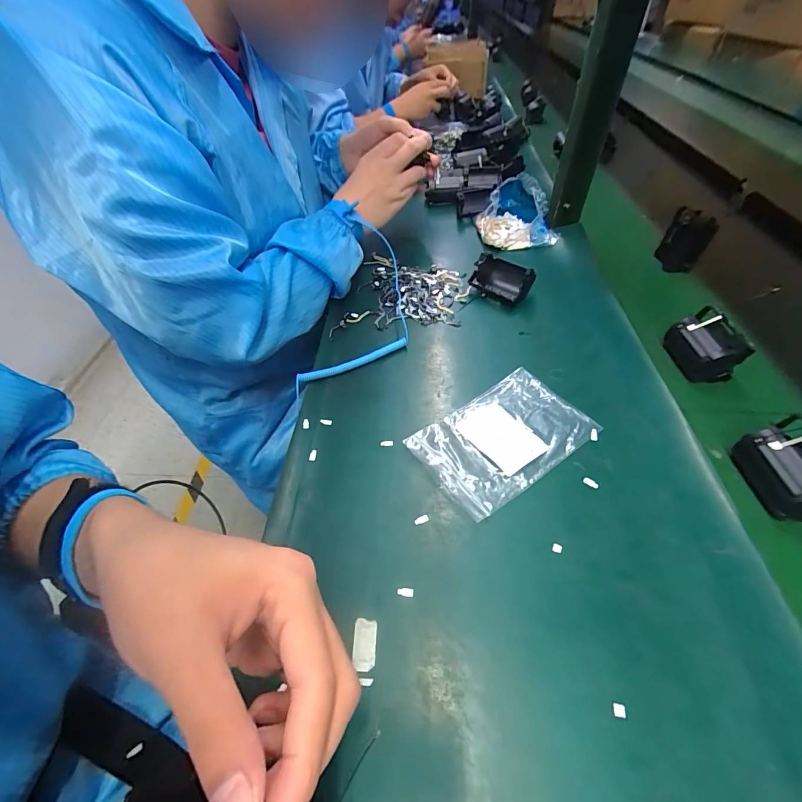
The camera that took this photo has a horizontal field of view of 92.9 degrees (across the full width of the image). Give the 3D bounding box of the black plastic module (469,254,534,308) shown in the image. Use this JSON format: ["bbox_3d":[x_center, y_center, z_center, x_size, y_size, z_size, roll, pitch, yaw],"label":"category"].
[{"bbox_3d":[0.134,-0.160,0.496,0.073,0.039,0.055,36,59,29],"label":"black plastic module"}]

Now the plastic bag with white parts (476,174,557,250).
[{"bbox_3d":[0.173,-0.294,0.585,0.103,0.065,0.117,-8,48,-4],"label":"plastic bag with white parts"}]

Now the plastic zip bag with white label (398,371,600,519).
[{"bbox_3d":[0.092,0.032,0.349,0.151,0.008,0.097,-29,53,-21],"label":"plastic zip bag with white label"}]

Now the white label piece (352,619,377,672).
[{"bbox_3d":[-0.024,0.160,0.250,0.014,0.004,0.028,4,53,-2],"label":"white label piece"}]

